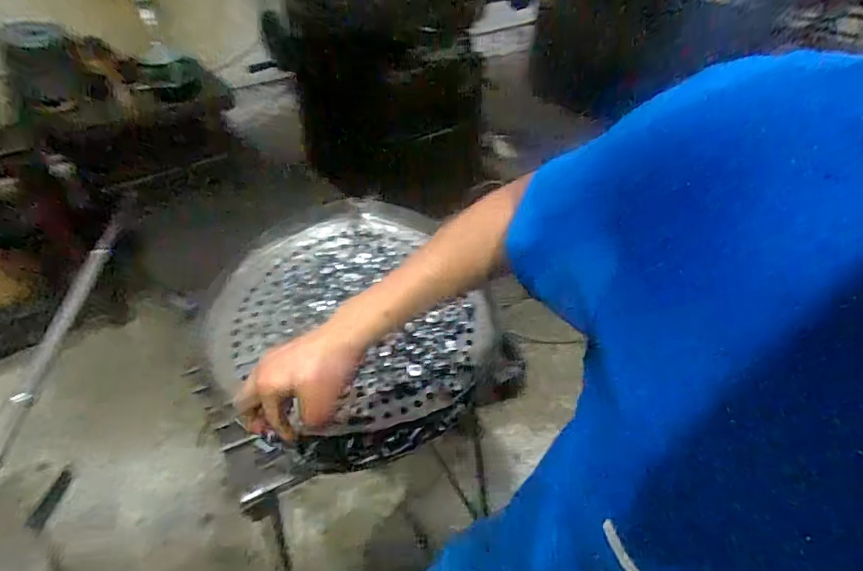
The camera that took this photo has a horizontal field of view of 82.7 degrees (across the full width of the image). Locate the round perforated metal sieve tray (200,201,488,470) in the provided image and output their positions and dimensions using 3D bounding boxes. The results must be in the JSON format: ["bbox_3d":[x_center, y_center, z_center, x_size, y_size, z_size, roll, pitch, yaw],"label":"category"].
[{"bbox_3d":[-0.112,0.047,0.683,0.362,0.113,0.381,1,44,-1],"label":"round perforated metal sieve tray"}]

